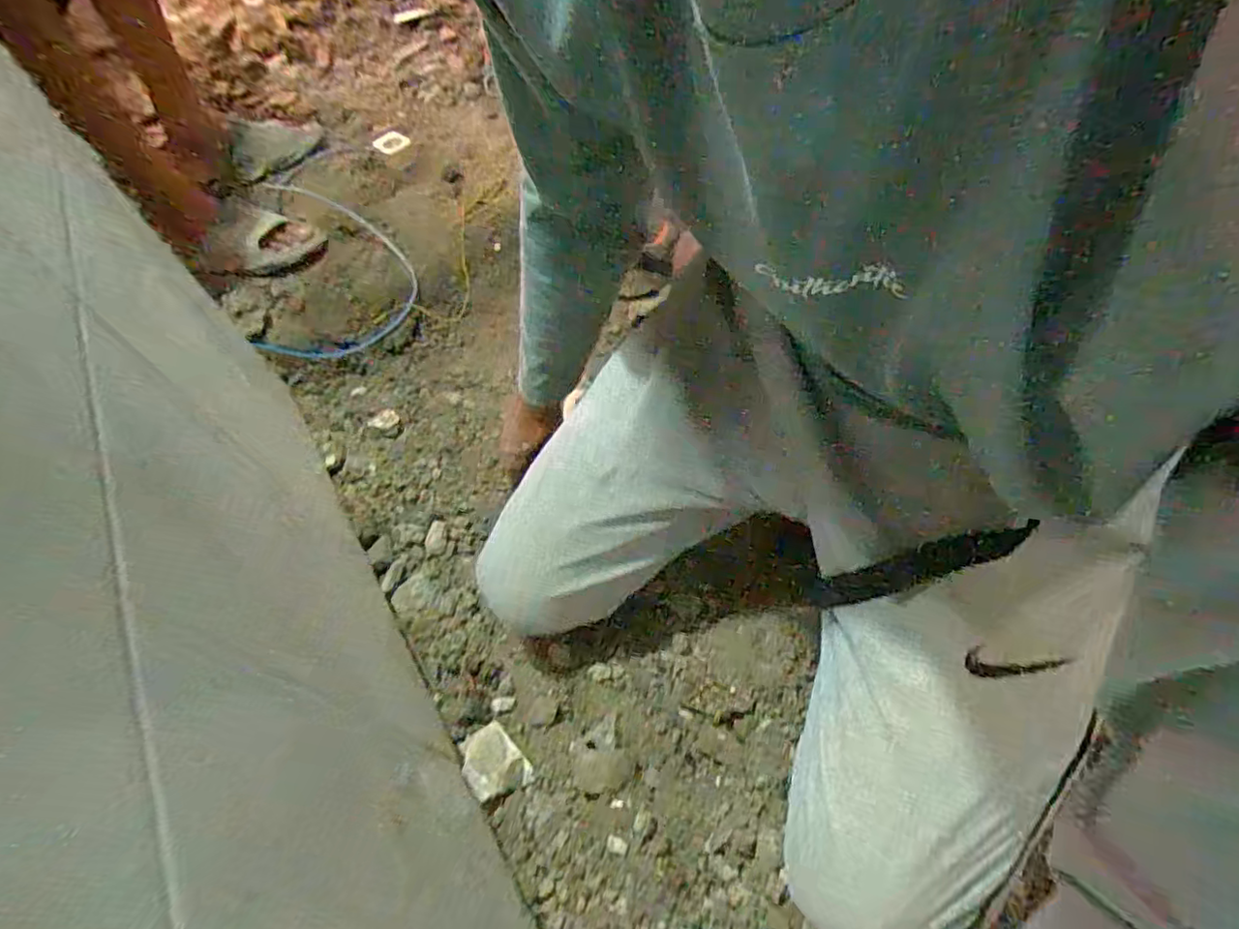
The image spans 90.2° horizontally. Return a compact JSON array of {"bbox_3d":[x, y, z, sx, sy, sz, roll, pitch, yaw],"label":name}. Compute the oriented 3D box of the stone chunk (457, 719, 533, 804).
[{"bbox_3d":[-0.119,0.277,0.572,0.049,0.024,0.062,-40,59,-18],"label":"stone chunk"}]

